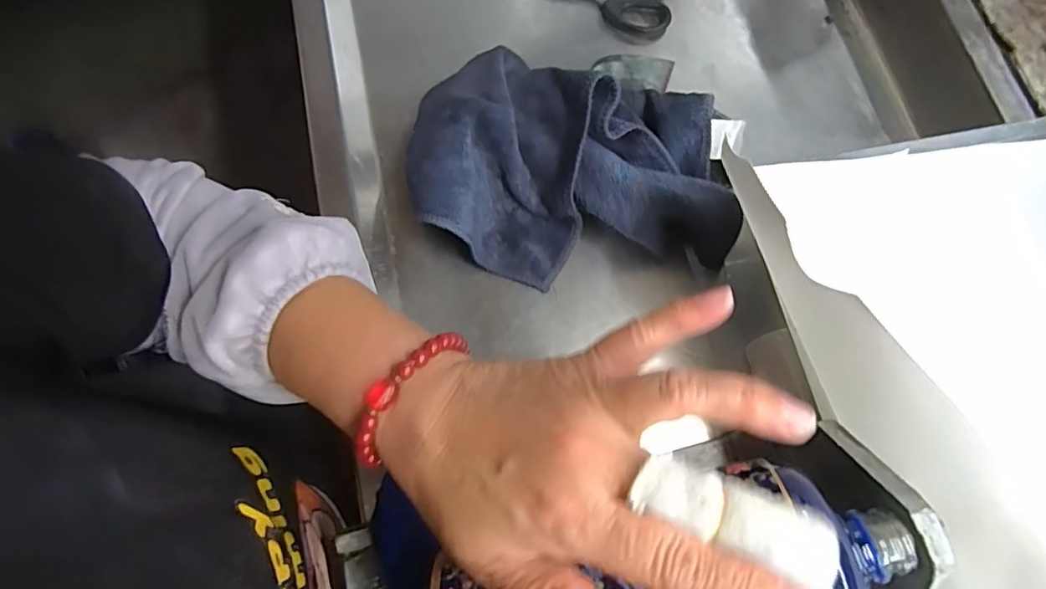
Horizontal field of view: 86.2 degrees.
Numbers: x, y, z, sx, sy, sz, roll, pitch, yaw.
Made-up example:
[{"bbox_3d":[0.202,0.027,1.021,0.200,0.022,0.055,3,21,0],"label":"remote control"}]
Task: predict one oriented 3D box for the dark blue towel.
[{"bbox_3d":[0.034,-0.086,0.373,0.218,0.066,0.150,8,72,2],"label":"dark blue towel"}]

